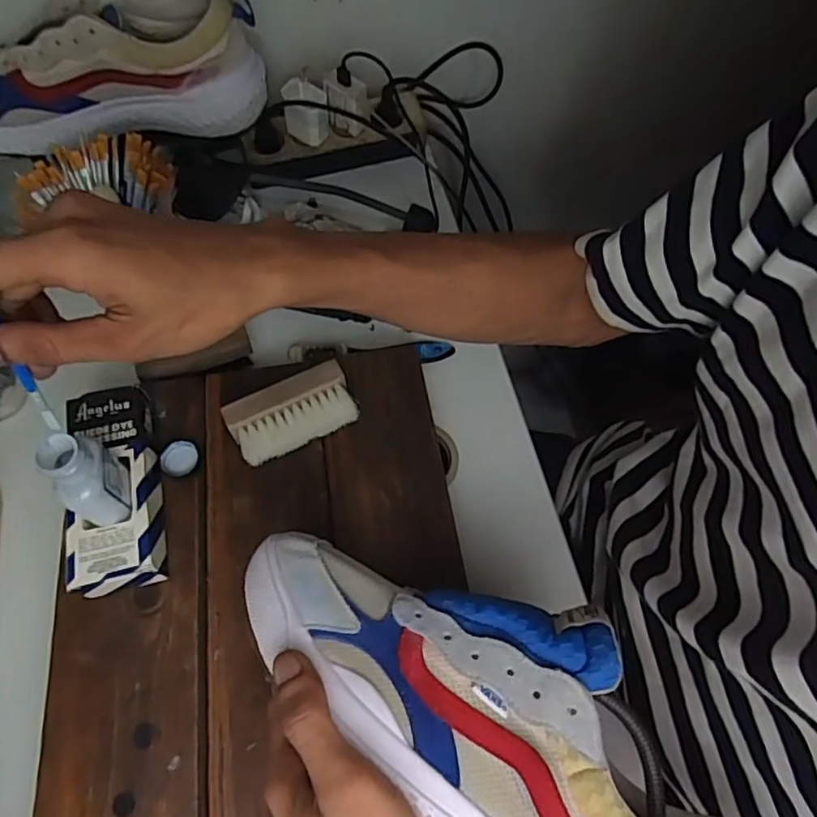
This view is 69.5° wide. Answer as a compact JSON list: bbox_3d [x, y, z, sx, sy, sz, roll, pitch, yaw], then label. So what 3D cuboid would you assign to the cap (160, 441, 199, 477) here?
[{"bbox_3d":[-0.173,0.037,0.443,0.024,0.007,0.027,38,67,16],"label":"cap"}]

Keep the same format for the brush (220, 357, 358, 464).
[{"bbox_3d":[-0.089,0.004,0.450,0.091,0.036,0.043,-23,65,-14],"label":"brush"}]

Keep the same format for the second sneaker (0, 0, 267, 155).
[{"bbox_3d":[-0.277,-0.299,0.516,0.288,0.094,0.084,-12,63,-9],"label":"second sneaker"}]

